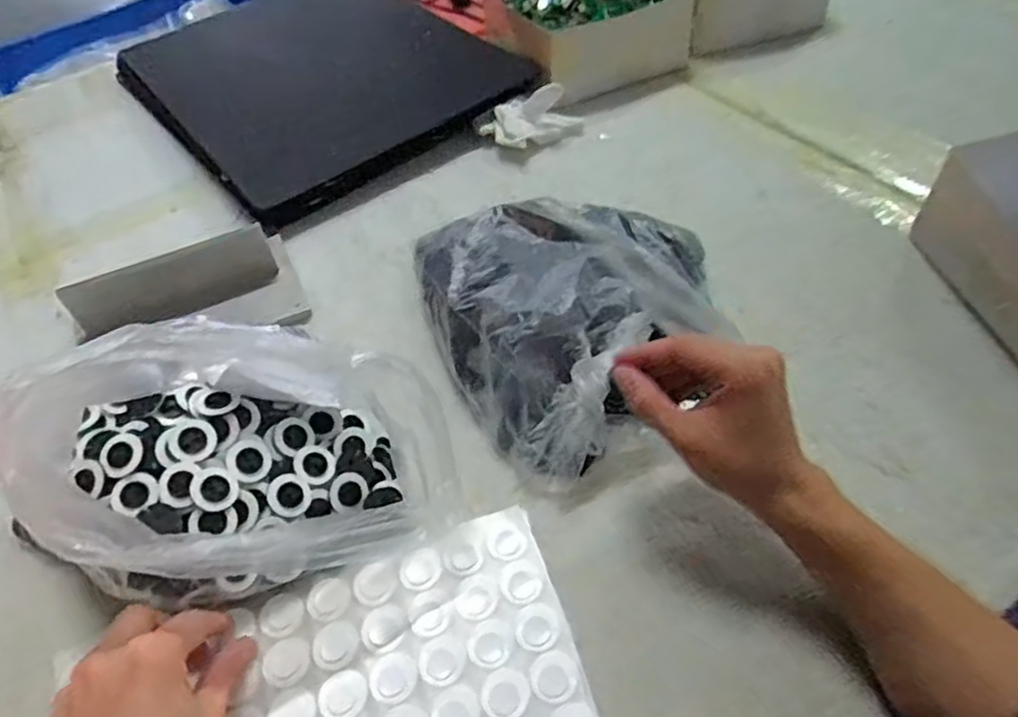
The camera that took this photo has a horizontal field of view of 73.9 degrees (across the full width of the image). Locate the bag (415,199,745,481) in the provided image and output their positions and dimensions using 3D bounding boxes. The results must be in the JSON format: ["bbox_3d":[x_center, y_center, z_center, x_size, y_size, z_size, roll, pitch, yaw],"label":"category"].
[{"bbox_3d":[0.058,-0.049,0.556,0.230,0.067,0.265,-23,52,-15],"label":"bag"}]

